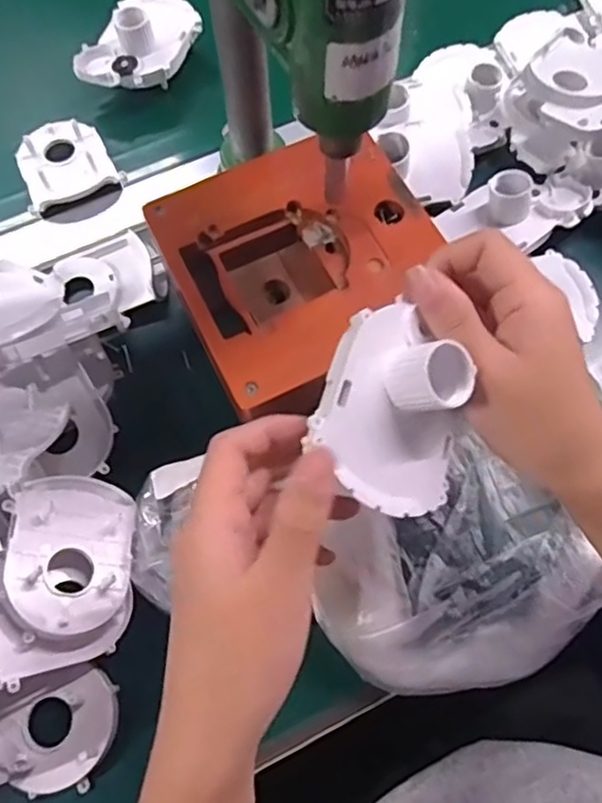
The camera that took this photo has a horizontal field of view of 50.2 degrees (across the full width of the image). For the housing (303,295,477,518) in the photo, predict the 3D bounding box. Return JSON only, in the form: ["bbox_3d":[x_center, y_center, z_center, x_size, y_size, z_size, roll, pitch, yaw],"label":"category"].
[{"bbox_3d":[0.043,0.005,0.267,0.072,0.038,0.078,36,69,-21],"label":"housing"}]

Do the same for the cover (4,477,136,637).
[{"bbox_3d":[-0.123,0.082,0.347,0.064,0.010,0.082,5,60,-31],"label":"cover"}]

